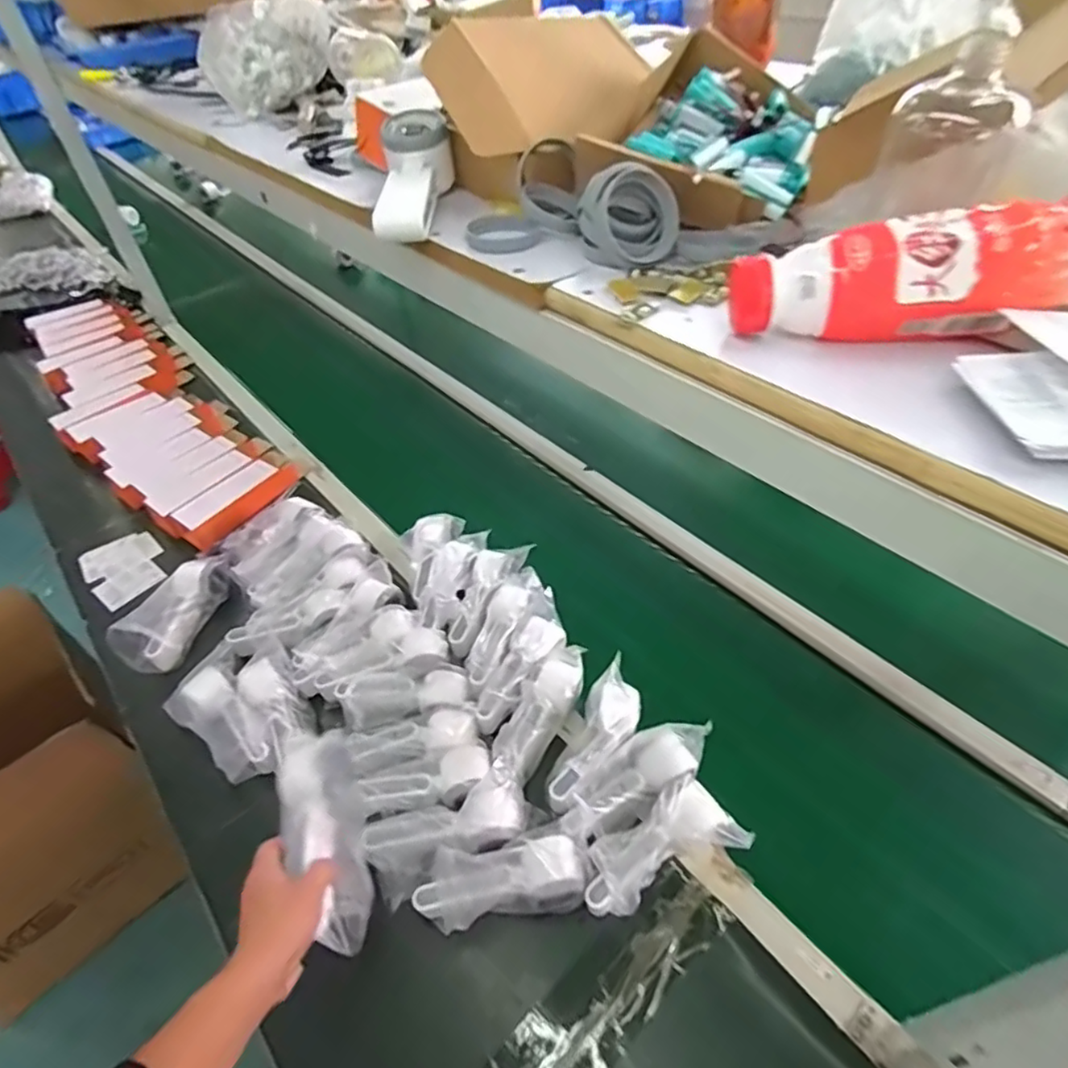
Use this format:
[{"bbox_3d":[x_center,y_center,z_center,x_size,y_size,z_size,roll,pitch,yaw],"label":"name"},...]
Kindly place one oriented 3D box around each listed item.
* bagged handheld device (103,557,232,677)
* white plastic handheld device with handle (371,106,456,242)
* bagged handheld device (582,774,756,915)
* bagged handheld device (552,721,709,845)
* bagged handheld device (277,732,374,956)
[{"bbox_3d":[-0.513,0.111,0.908,0.082,0.061,0.180,13,49,17],"label":"bagged handheld device"},{"bbox_3d":[-0.101,-0.298,0.520,0.060,0.051,0.164,-3,46,2],"label":"white plastic handheld device with handle"},{"bbox_3d":[0.127,0.320,0.645,0.170,0.060,0.076,-20,48,-13],"label":"bagged handheld device"},{"bbox_3d":[0.110,0.269,0.689,0.188,0.053,0.069,-29,50,-21],"label":"bagged handheld device"},{"bbox_3d":[-0.197,0.291,0.606,0.065,0.063,0.187,-18,72,-12],"label":"bagged handheld device"}]

